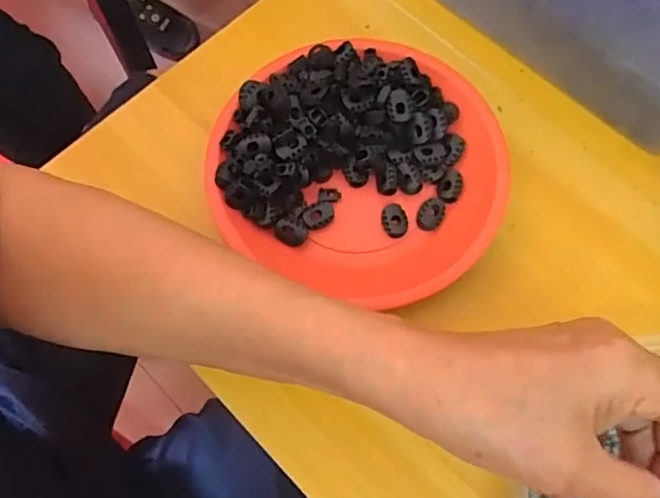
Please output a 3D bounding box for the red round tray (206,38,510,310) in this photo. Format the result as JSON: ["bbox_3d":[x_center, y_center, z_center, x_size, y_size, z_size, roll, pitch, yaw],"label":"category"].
[{"bbox_3d":[0.024,-0.062,0.392,0.184,0.045,0.177,0,70,1],"label":"red round tray"}]

